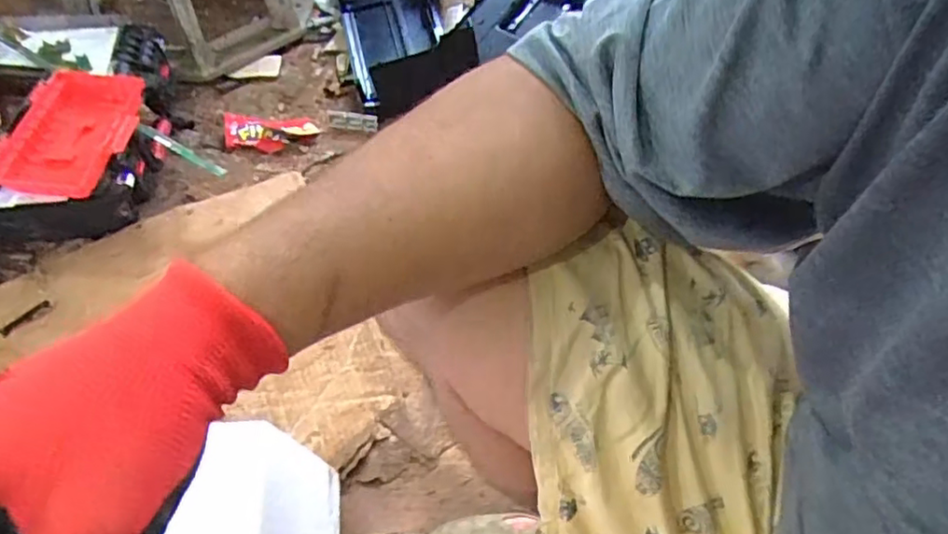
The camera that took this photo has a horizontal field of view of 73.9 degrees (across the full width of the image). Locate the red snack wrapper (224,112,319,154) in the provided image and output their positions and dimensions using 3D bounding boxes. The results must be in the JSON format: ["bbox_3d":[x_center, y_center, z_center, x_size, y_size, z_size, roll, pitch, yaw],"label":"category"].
[{"bbox_3d":[-0.345,-0.231,1.072,0.152,0.029,0.070,-1,57,-1],"label":"red snack wrapper"}]

